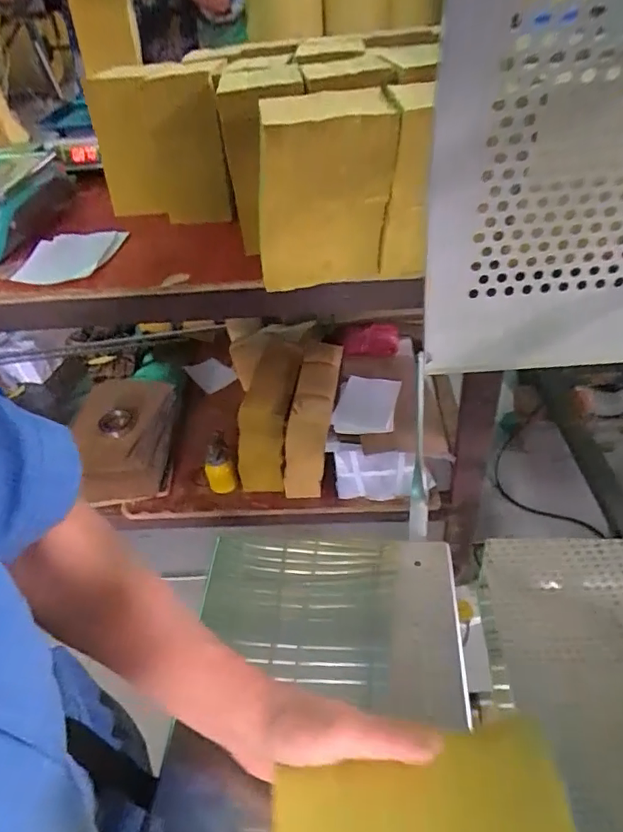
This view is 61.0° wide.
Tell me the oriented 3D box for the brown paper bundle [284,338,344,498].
[{"bbox_3d":[0.011,0.003,1.147,0.097,0.218,0.257,4,44,11],"label":"brown paper bundle"}]

